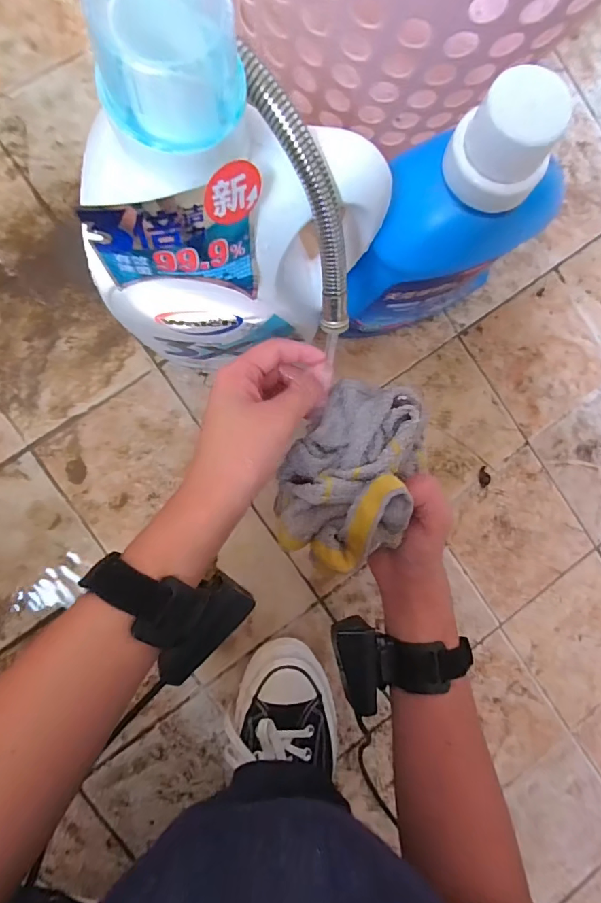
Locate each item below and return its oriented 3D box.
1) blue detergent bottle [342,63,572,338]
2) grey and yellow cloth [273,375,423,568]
[{"bbox_3d":[0.111,-0.173,0.370,0.157,0.271,0.088,-27,94,-7],"label":"blue detergent bottle"},{"bbox_3d":[0.042,0.020,0.315,0.092,0.066,0.131,33,86,-7],"label":"grey and yellow cloth"}]

